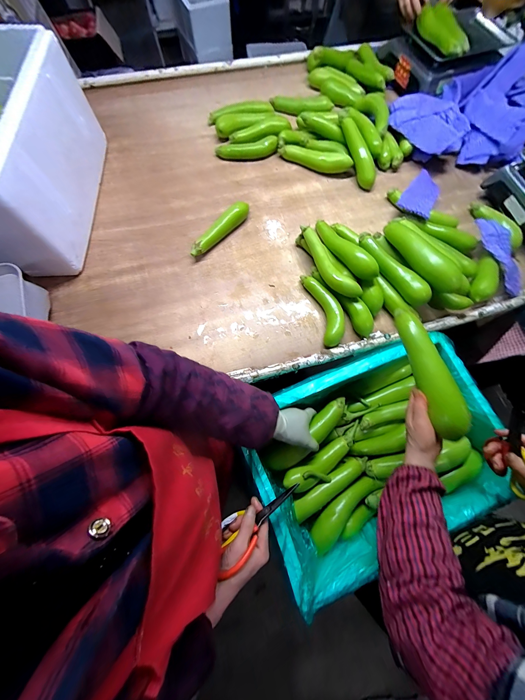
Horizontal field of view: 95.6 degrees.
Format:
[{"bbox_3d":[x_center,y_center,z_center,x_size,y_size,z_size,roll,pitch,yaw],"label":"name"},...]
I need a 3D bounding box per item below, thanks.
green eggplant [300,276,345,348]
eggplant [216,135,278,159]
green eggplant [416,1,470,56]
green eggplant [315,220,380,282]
[{"bbox_3d":[0.158,-0.108,0.604,0.070,0.042,0.203,-13,73,-6],"label":"green eggplant"},{"bbox_3d":[-0.050,-0.649,0.772,0.195,0.038,0.047,-10,73,-5],"label":"eggplant"},{"bbox_3d":[0.575,-1.017,0.754,0.054,0.065,0.184,-31,76,-10],"label":"green eggplant"},{"bbox_3d":[0.203,-0.265,0.608,0.043,0.067,0.230,-28,75,-10],"label":"green eggplant"}]

